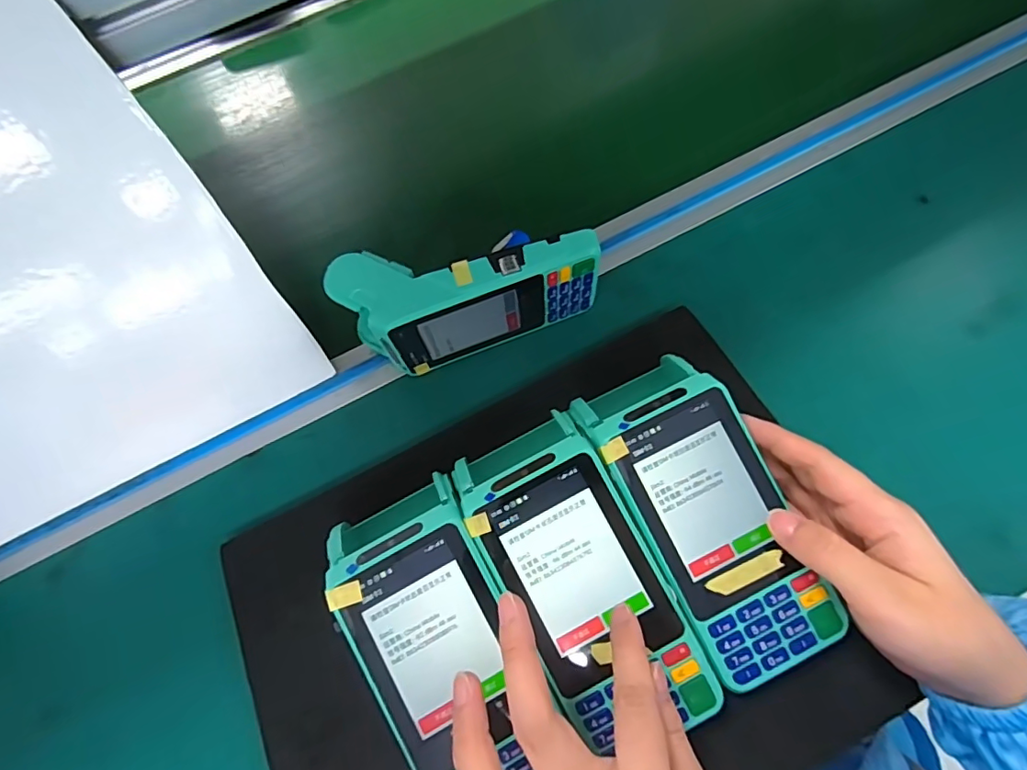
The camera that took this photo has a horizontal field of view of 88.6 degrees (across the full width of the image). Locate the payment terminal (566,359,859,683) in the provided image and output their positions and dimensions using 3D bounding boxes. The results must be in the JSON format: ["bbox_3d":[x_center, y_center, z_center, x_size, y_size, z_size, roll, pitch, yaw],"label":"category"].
[{"bbox_3d":[0.101,0.068,0.280,0.072,0.032,0.163,-24,78,-7],"label":"payment terminal"}]

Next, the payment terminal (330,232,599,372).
[{"bbox_3d":[-0.029,-0.059,0.353,0.167,0.080,0.053,-19,67,-2],"label":"payment terminal"}]

